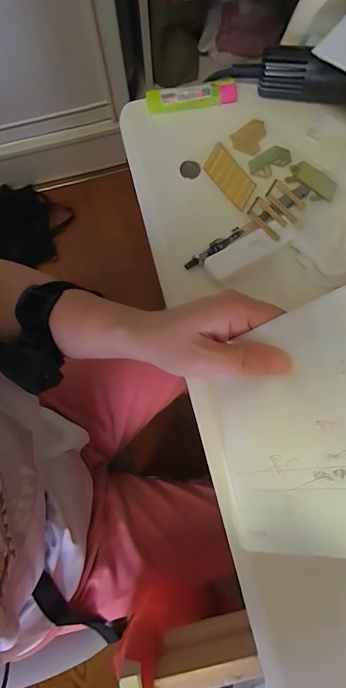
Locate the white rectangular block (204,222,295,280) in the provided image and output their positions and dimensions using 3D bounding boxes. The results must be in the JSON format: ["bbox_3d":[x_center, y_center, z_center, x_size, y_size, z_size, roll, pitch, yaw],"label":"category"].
[{"bbox_3d":[0.062,-0.076,0.303,0.073,0.009,0.021,-26,79,-5],"label":"white rectangular block"}]

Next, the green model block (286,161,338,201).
[{"bbox_3d":[0.118,-0.138,0.319,0.025,0.008,0.044,-39,80,-7],"label":"green model block"}]

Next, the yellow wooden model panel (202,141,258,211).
[{"bbox_3d":[0.050,-0.148,0.329,0.028,0.004,0.062,-34,80,-6],"label":"yellow wooden model panel"}]

